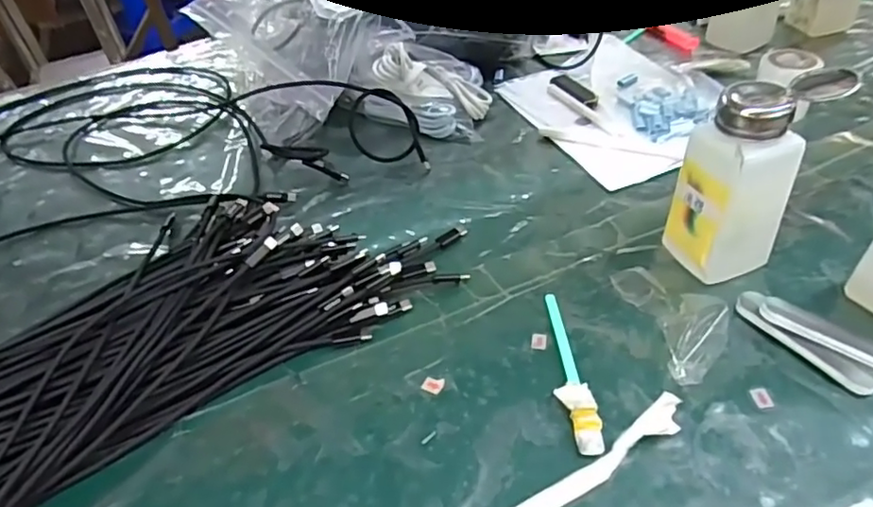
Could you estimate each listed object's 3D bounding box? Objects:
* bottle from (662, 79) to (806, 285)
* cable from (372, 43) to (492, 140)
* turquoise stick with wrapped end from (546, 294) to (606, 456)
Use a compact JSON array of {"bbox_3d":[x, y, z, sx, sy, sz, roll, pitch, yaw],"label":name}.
[{"bbox_3d":[0.190,-0.044,0.379,0.052,0.128,0.048,-16,42,-10],"label":"bottle"},{"bbox_3d":[-0.002,-0.164,0.582,0.107,0.075,0.079,-3,41,5],"label":"cable"},{"bbox_3d":[0.078,0.068,0.363,0.019,0.009,0.119,-9,41,-1],"label":"turquoise stick with wrapped end"}]

